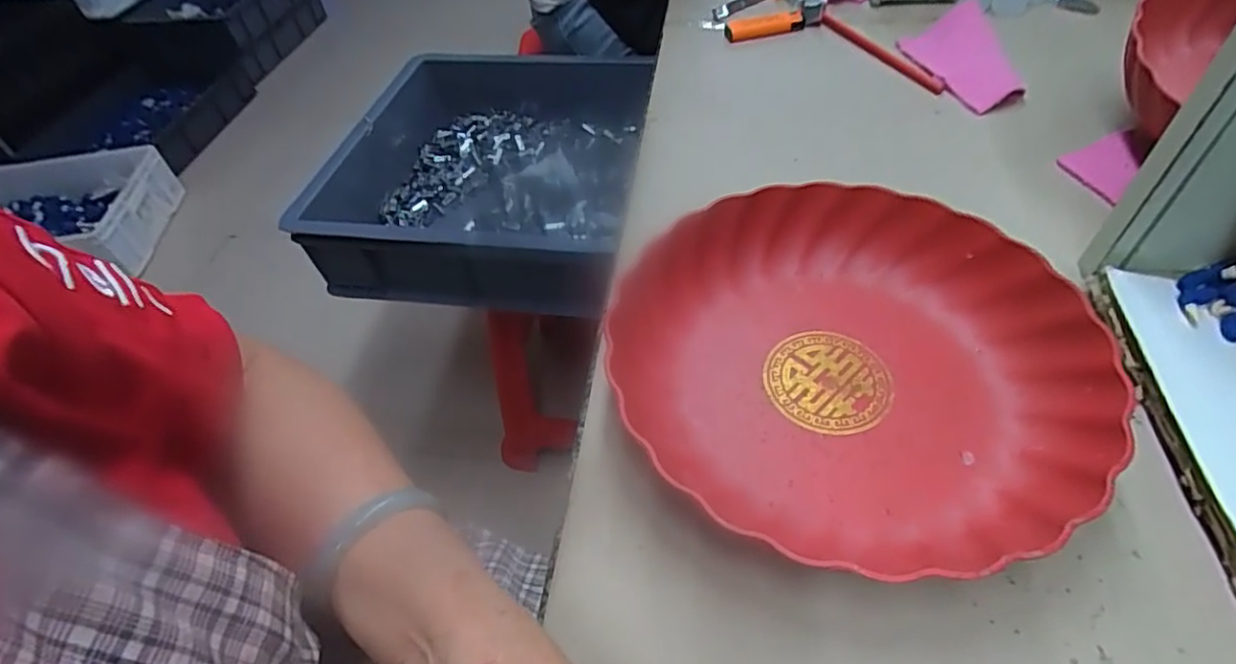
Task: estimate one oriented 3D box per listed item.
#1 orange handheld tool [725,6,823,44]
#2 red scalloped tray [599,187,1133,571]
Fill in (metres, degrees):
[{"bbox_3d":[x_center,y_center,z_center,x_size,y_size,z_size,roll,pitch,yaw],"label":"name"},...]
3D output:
[{"bbox_3d":[0.165,-0.322,0.640,0.106,0.018,0.021,-19,50,-9],"label":"orange handheld tool"},{"bbox_3d":[0.120,0.012,0.339,0.254,0.047,0.231,28,58,27],"label":"red scalloped tray"}]

